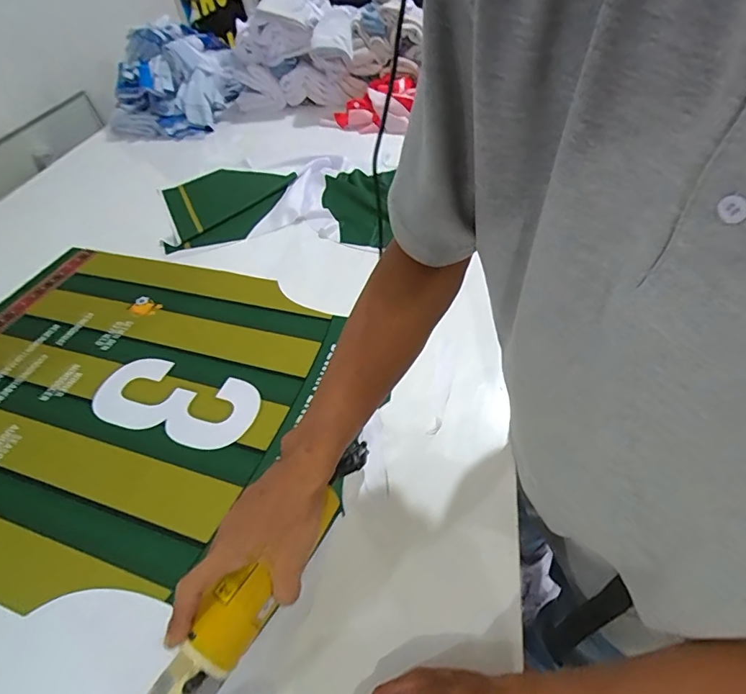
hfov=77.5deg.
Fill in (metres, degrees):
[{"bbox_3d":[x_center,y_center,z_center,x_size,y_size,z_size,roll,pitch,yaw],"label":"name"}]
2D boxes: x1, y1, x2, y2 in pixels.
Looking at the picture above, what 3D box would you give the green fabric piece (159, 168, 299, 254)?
[{"bbox_3d":[-0.335,-0.339,1.092,0.293,0.046,0.361,-17,47,-10],"label":"green fabric piece"}]

